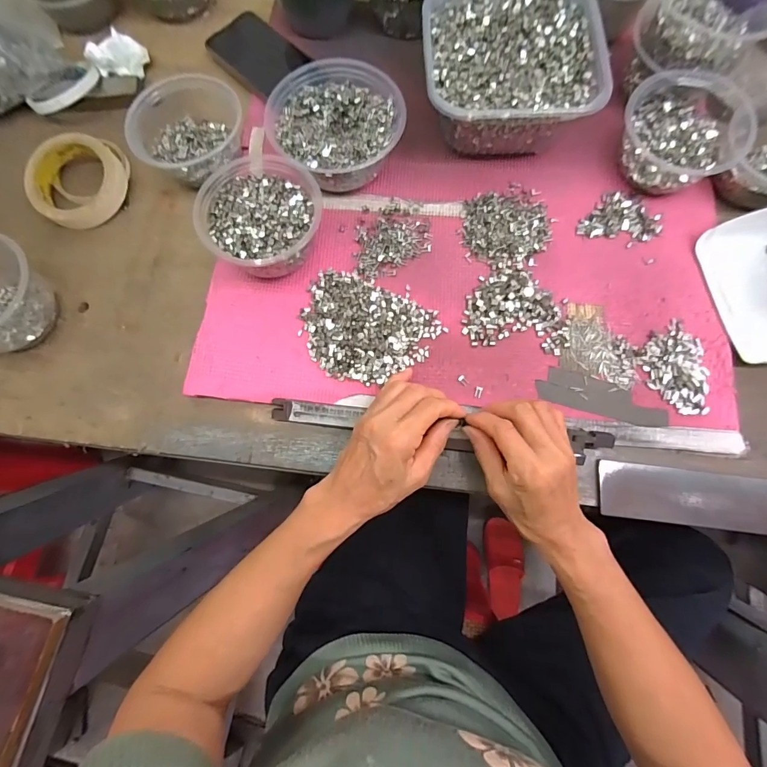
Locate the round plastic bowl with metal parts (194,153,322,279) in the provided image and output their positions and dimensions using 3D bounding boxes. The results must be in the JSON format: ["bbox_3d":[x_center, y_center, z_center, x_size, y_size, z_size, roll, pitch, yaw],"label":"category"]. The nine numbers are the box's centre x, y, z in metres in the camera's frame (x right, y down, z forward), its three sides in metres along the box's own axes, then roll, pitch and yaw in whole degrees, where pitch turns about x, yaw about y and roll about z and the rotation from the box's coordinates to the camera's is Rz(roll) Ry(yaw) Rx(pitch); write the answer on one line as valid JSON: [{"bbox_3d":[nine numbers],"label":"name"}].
[{"bbox_3d":[-0.117,-0.160,0.395,0.112,0.060,0.109,0,77,2],"label":"round plastic bowl with metal parts"}]

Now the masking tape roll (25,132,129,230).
[{"bbox_3d":[-0.338,-0.224,0.437,0.099,0.036,0.099,0,77,2],"label":"masking tape roll"}]

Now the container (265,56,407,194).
[{"bbox_3d":[-0.049,-0.270,0.422,0.130,0.057,0.136,0,77,2],"label":"container"}]

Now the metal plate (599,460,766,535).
[{"bbox_3d":[0.323,0.109,0.362,0.244,0.008,0.049,7,71,1],"label":"metal plate"}]

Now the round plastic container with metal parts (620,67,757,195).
[{"bbox_3d":[0.299,-0.254,0.410,0.113,0.059,0.103,0,77,2],"label":"round plastic container with metal parts"}]

